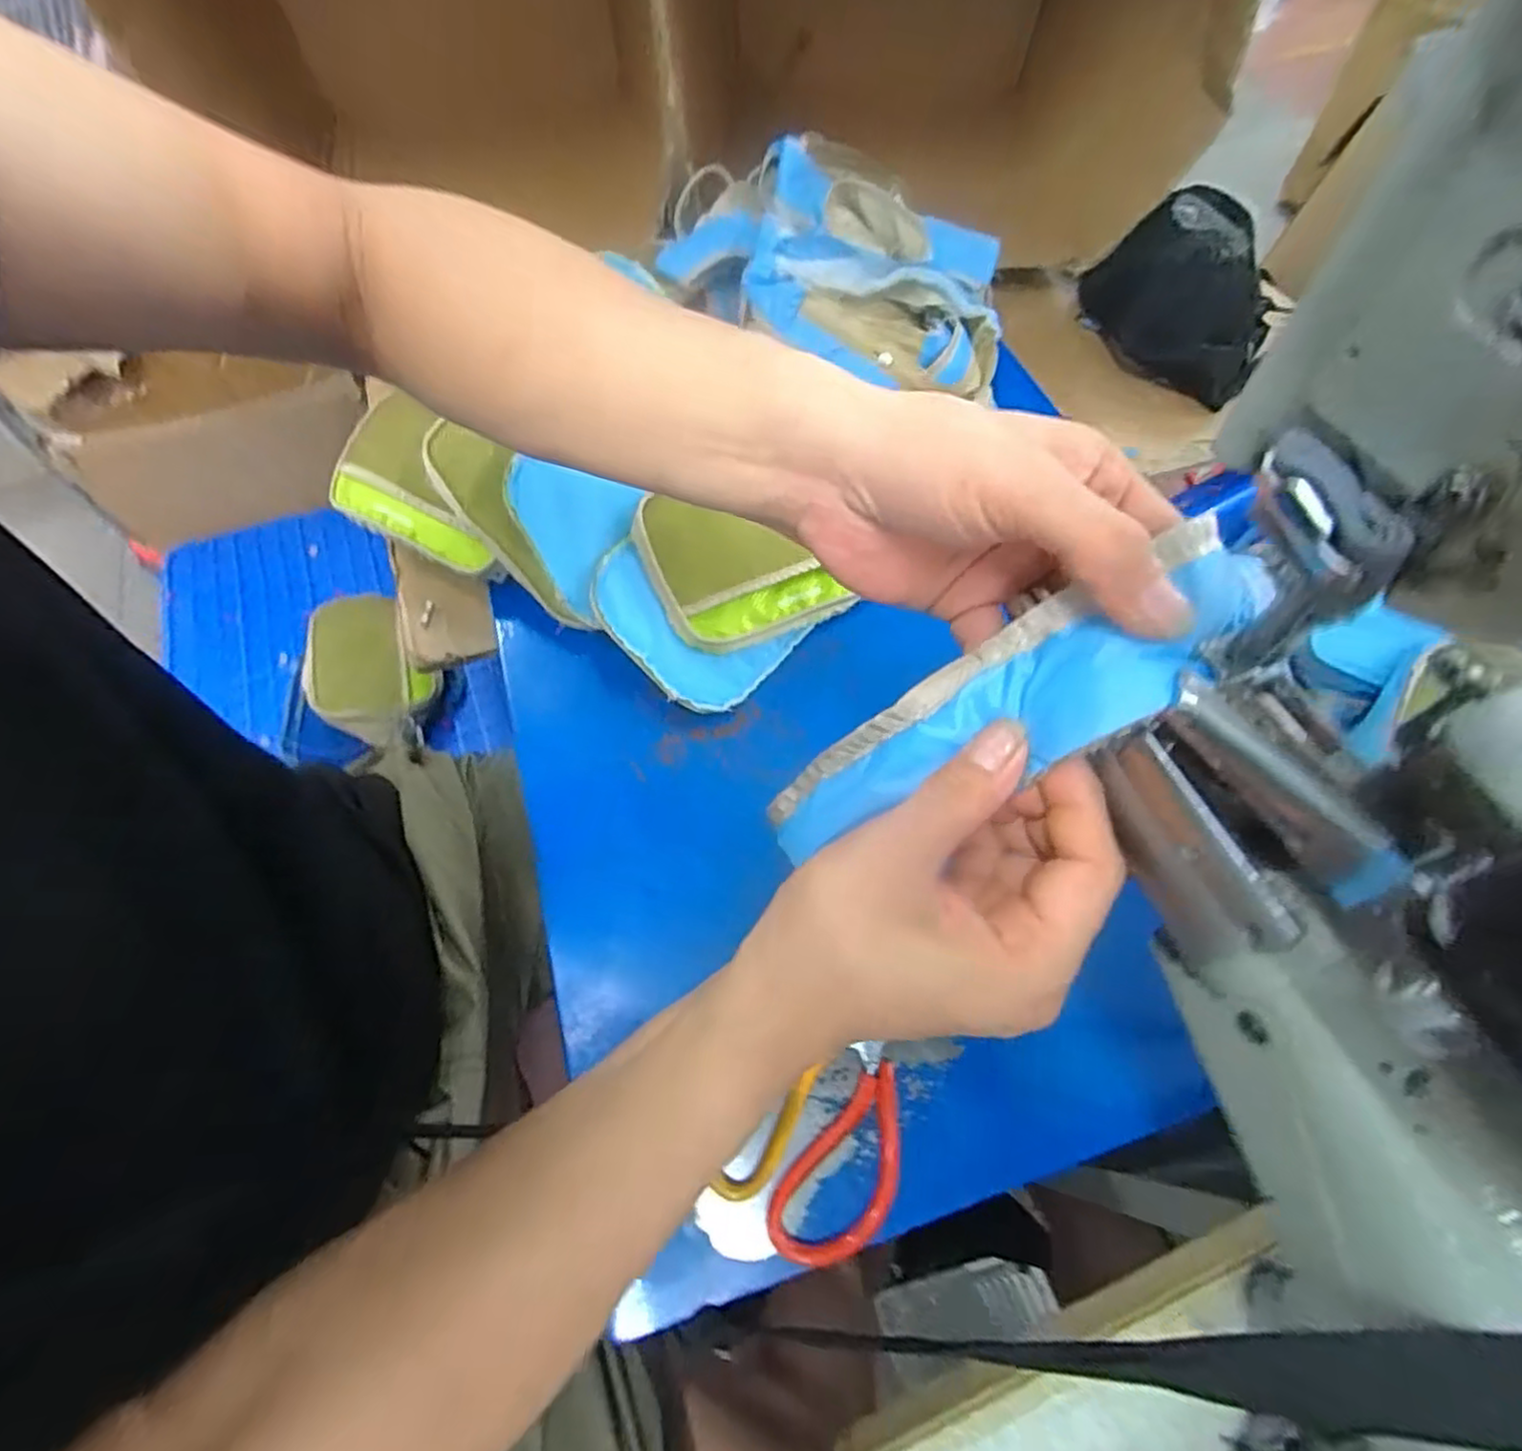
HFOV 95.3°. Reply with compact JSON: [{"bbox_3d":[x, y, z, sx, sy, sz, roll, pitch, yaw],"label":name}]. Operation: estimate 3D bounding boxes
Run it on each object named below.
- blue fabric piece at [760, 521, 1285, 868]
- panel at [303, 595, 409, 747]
[{"bbox_3d":[0.071,0.002,0.251,0.023,0.195,0.051,19,50,-41],"label":"blue fabric piece"},{"bbox_3d":[-0.502,-0.074,0.858,0.113,0.013,0.220,-8,62,-15],"label":"panel"}]

